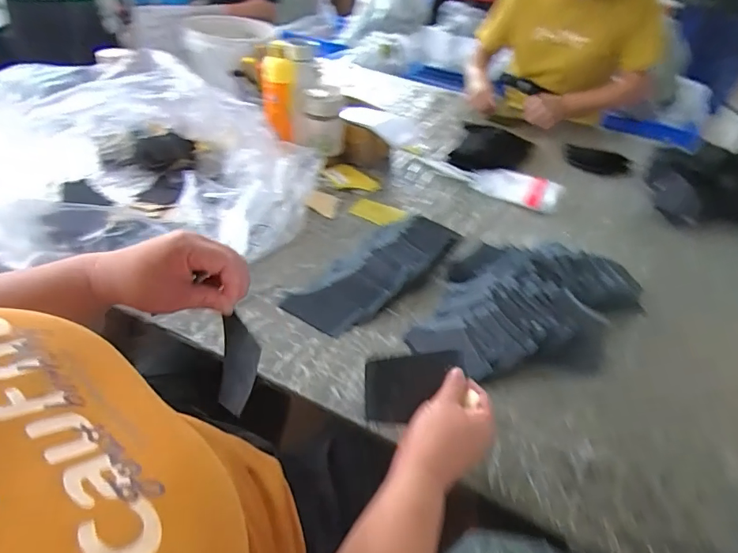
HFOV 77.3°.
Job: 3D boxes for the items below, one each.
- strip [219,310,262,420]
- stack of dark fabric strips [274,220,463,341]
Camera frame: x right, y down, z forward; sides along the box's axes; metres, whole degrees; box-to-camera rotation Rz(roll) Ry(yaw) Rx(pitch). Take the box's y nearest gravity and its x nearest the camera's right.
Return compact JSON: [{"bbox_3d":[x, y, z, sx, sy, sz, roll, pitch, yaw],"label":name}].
[{"bbox_3d":[-0.109,0.073,0.389,0.042,0.005,0.080,-8,72,27],"label":"strip"},{"bbox_3d":[0.030,-0.023,0.720,0.106,0.038,0.354,30,44,28],"label":"stack of dark fabric strips"}]

